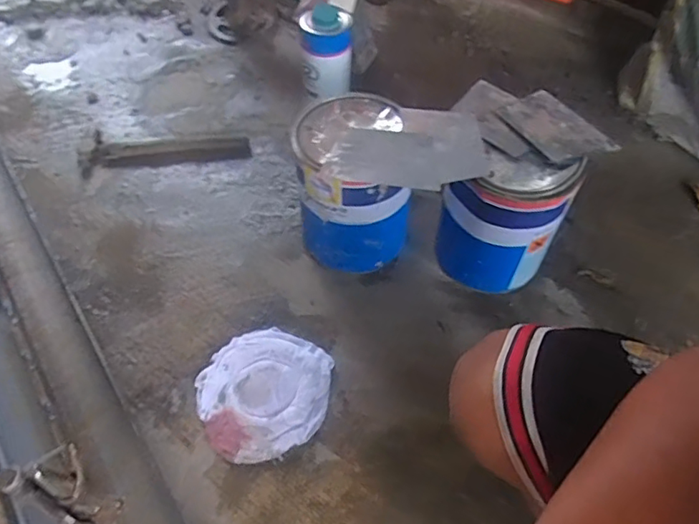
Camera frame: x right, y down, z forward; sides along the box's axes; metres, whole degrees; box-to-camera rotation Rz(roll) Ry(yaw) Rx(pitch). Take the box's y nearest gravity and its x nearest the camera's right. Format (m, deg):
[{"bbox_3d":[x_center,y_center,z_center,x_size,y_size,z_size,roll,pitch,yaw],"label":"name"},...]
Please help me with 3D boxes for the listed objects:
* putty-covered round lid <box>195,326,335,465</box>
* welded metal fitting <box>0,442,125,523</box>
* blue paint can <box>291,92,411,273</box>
[{"bbox_3d":[-0.110,0.166,0.726,0.175,0.016,0.167,1,54,-1],"label":"putty-covered round lid"},{"bbox_3d":[-0.253,0.223,0.503,0.026,0.216,0.074,31,59,20],"label":"welded metal fitting"},{"bbox_3d":[0.000,-0.103,0.781,0.147,0.197,0.162,-7,55,-6],"label":"blue paint can"}]

